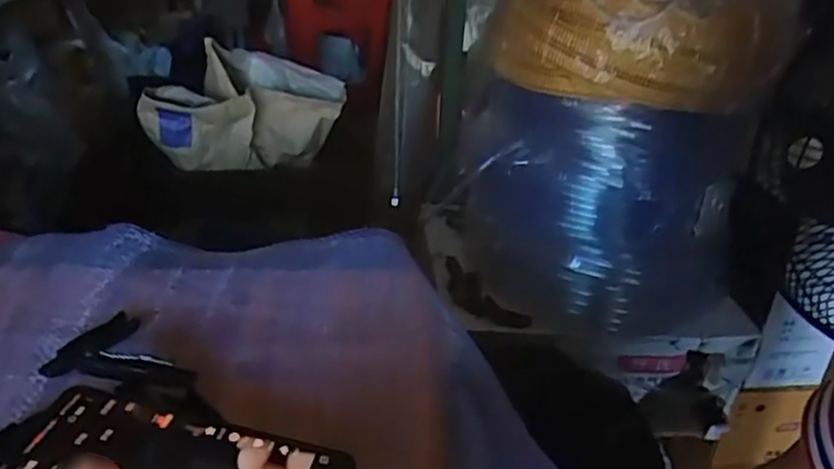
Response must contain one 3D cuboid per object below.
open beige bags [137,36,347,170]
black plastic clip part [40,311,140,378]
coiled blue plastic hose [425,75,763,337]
[{"bbox_3d":[-0.294,-0.199,1.166,0.346,0.168,0.154,-18,35,-31],"label":"open beige bags"},{"bbox_3d":[-0.216,0.071,0.447,0.021,0.012,0.064,19,33,25],"label":"black plastic clip part"},{"bbox_3d":[0.220,-0.079,0.970,0.346,0.298,0.336,-3,30,-9],"label":"coiled blue plastic hose"}]

